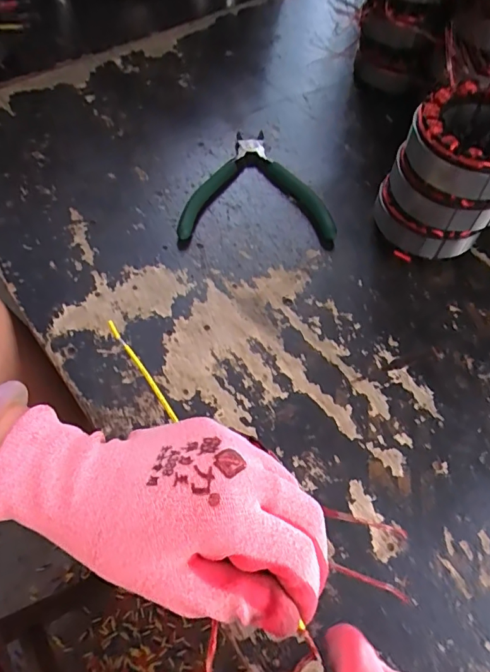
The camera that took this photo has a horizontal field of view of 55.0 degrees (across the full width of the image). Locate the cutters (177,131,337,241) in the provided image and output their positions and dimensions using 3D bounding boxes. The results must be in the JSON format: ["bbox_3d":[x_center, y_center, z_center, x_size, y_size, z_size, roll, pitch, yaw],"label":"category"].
[{"bbox_3d":[0.010,-0.137,0.427,0.129,0.015,0.125,1,58,-1],"label":"cutters"}]

